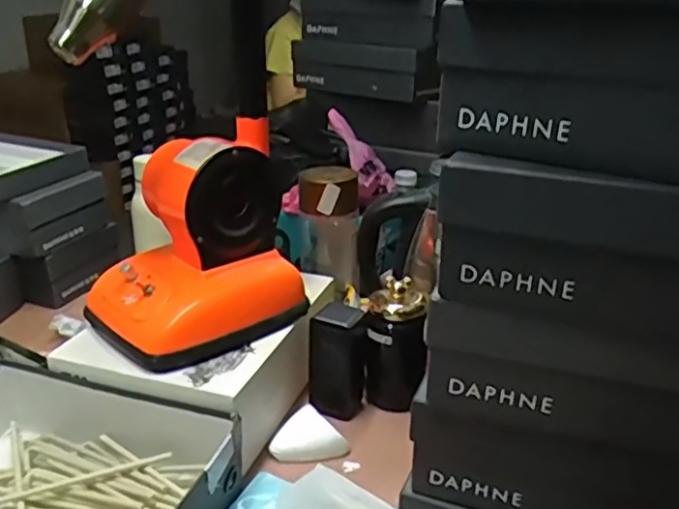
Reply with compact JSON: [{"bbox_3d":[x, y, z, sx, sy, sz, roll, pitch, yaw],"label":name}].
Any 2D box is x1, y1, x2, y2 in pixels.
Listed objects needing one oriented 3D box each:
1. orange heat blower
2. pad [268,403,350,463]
[{"bbox_3d":[-0.157,-0.019,0.734,0.217,0.203,0.156,-16,29,-35],"label":"orange heat blower"},{"bbox_3d":[-0.034,0.204,0.724,0.073,0.035,0.063,19,29,36],"label":"pad"}]

